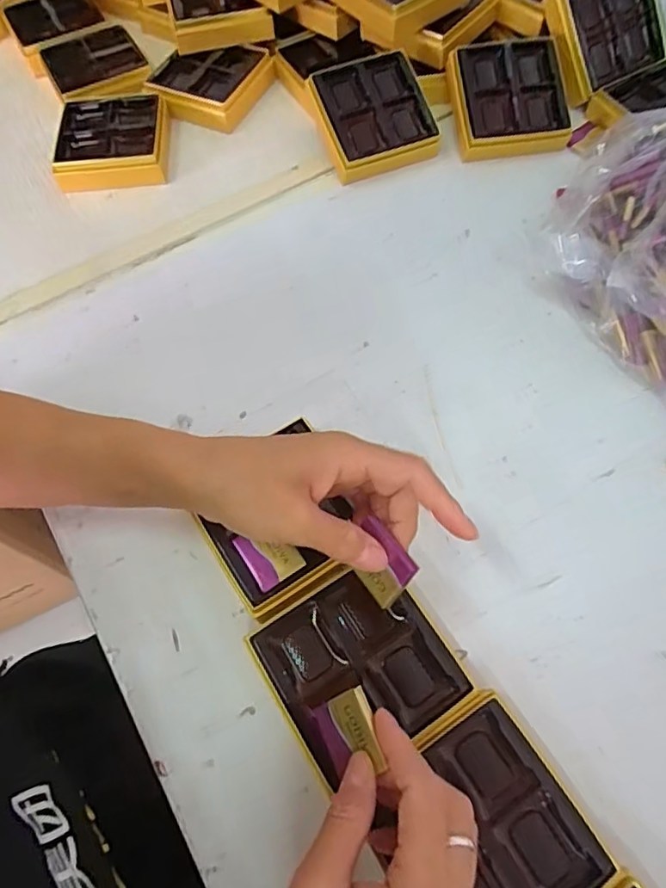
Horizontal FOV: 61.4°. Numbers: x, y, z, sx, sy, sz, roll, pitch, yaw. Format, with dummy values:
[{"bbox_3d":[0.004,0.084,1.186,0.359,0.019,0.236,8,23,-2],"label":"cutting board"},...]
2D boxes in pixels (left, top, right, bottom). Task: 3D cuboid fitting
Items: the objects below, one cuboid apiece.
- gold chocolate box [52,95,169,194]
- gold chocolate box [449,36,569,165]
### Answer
[{"bbox_3d":[-0.207,-0.287,0.529,0.098,0.030,0.099,-6,64,-1],"label":"gold chocolate box"},{"bbox_3d":[0.162,-0.317,0.512,0.109,0.014,0.102,-9,89,-6],"label":"gold chocolate box"}]

